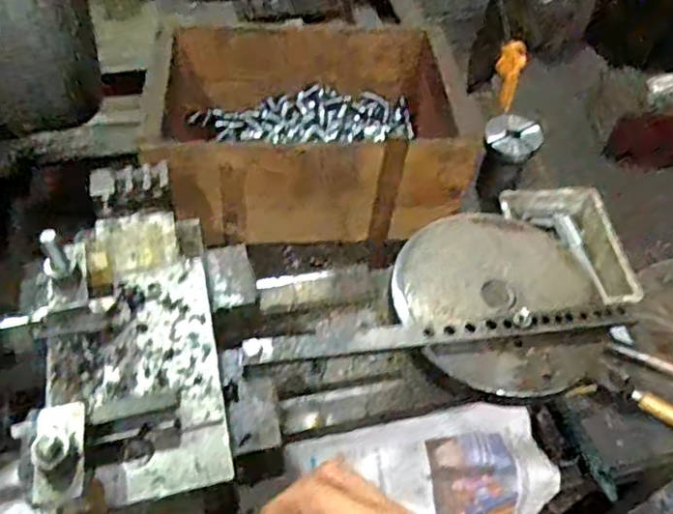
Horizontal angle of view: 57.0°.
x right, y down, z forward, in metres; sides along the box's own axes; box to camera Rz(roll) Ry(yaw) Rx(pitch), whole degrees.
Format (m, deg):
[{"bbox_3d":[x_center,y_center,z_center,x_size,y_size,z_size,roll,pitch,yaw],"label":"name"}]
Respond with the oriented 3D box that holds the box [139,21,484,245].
[{"bbox_3d":[-0.037,-0.162,0.756,0.336,0.129,0.259,0,51,-5],"label":"box"}]

